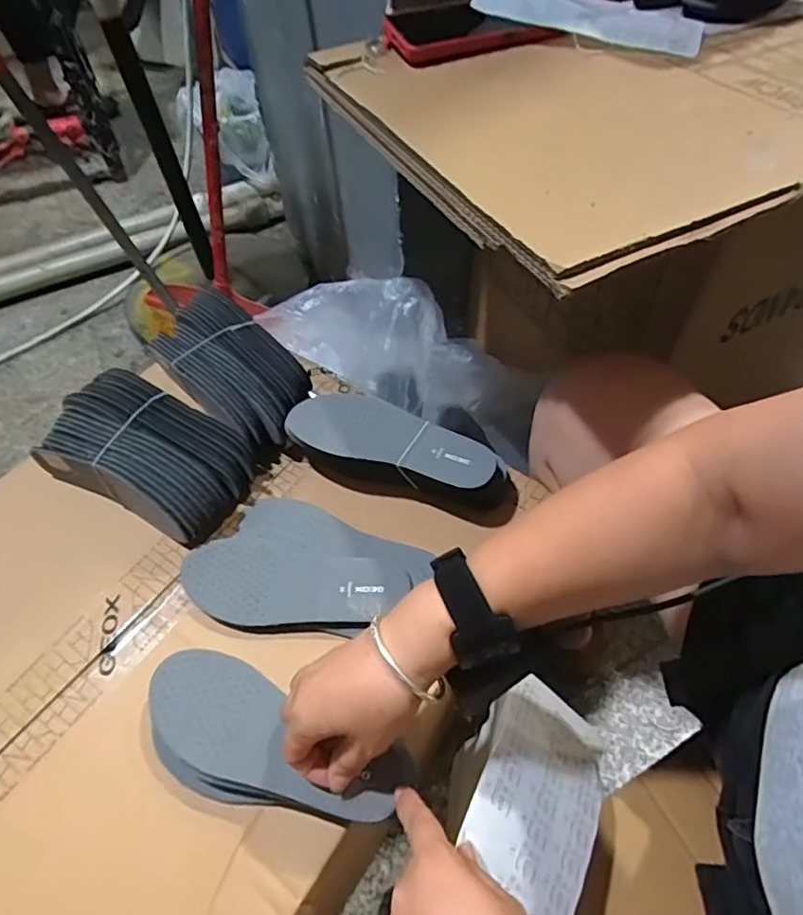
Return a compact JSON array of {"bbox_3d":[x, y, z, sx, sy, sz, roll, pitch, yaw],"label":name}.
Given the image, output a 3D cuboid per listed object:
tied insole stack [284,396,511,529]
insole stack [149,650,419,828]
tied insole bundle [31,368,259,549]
[{"bbox_3d":[0.002,-0.005,0.510,0.212,0.053,0.073,16,56,15],"label":"tied insole stack"},{"bbox_3d":[-0.093,0.204,0.385,0.193,0.030,0.078,19,56,16],"label":"insole stack"},{"bbox_3d":[-0.242,-0.004,0.521,0.209,0.073,0.107,20,57,18],"label":"tied insole bundle"}]

